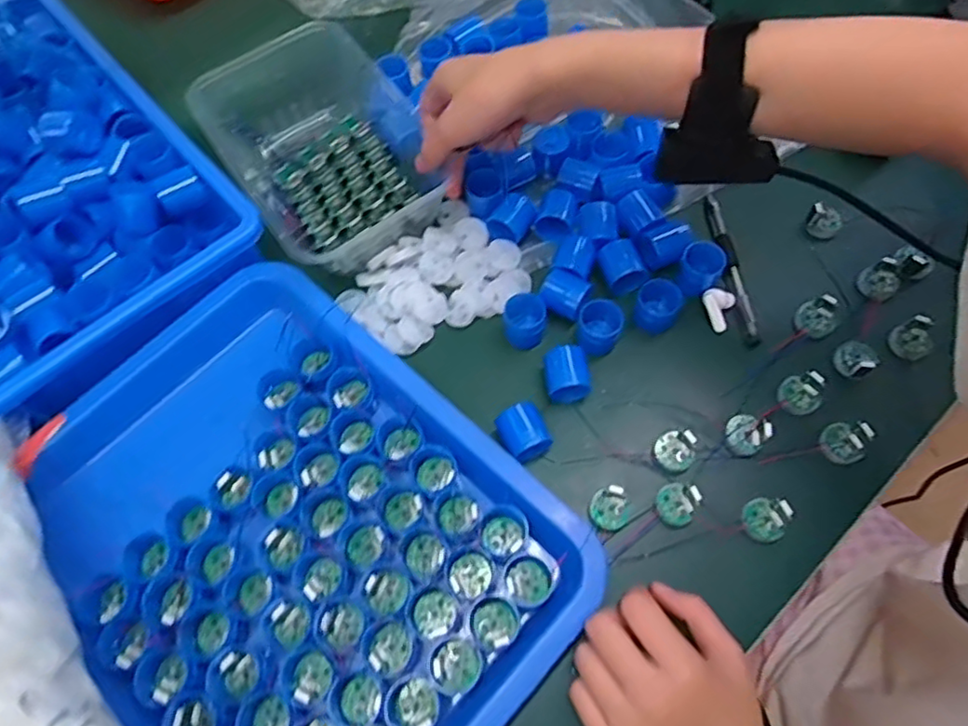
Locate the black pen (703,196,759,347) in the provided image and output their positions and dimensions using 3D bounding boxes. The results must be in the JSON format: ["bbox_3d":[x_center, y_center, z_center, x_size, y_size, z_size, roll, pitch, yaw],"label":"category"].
[{"bbox_3d":[0.183,-0.072,0.462,0.012,0.007,0.126,-5,65,0],"label":"black pen"}]

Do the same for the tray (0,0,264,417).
[{"bbox_3d":[-0.356,-0.136,0.465,0.240,0.057,0.342,-40,70,-15],"label":"tray"}]

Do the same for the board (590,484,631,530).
[{"bbox_3d":[0.079,0.091,0.392,0.024,0.010,0.025,-1,77,4],"label":"board"}]

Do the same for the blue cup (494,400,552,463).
[{"bbox_3d":[0.026,0.048,0.412,0.027,0.028,0.036,-23,67,-8],"label":"blue cup"}]

